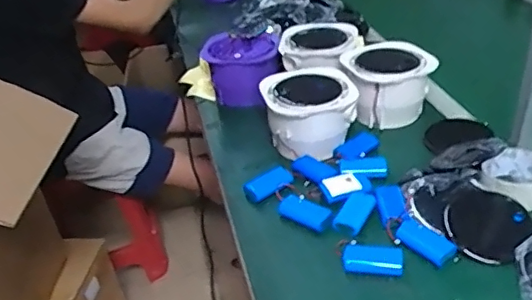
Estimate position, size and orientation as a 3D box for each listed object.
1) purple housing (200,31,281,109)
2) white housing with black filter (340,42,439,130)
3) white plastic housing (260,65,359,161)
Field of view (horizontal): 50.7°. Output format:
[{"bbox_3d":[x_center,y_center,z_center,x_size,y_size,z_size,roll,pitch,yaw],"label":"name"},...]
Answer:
[{"bbox_3d":[-0.041,-0.143,1.039,0.138,0.099,0.108,-6,33,3],"label":"purple housing"},{"bbox_3d":[0.205,-0.115,0.945,0.143,0.084,0.145,-6,33,3],"label":"white housing with black filter"},{"bbox_3d":[0.067,-0.066,0.893,0.138,0.085,0.149,-9,33,-1],"label":"white plastic housing"}]

